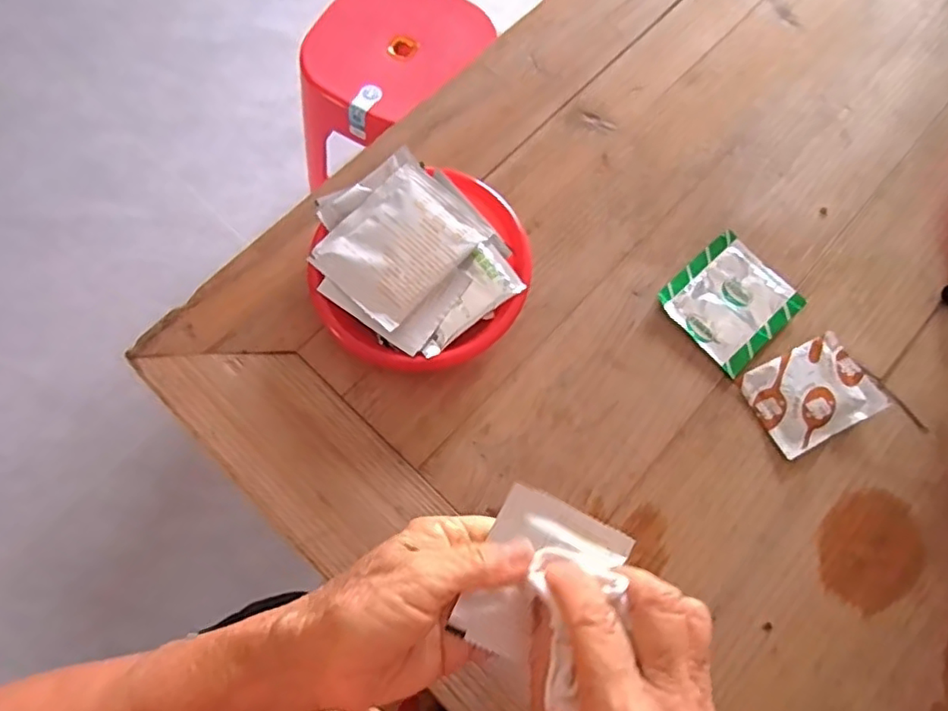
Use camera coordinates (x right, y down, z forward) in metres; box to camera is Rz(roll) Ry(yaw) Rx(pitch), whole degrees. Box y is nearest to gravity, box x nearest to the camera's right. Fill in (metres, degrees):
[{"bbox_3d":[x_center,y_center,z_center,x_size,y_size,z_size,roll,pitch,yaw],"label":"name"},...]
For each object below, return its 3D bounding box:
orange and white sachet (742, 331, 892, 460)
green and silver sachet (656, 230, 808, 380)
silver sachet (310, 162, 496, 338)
[{"bbox_3d":[0.220,0.025,0.398,0.077,0.010,0.058,-25,74,-9],"label":"orange and white sachet"},{"bbox_3d":[0.176,-0.038,0.419,0.078,0.005,0.074,-41,77,-13],"label":"green and silver sachet"},{"bbox_3d":[-0.048,-0.074,0.398,0.077,0.009,0.096,41,80,15],"label":"silver sachet"}]

